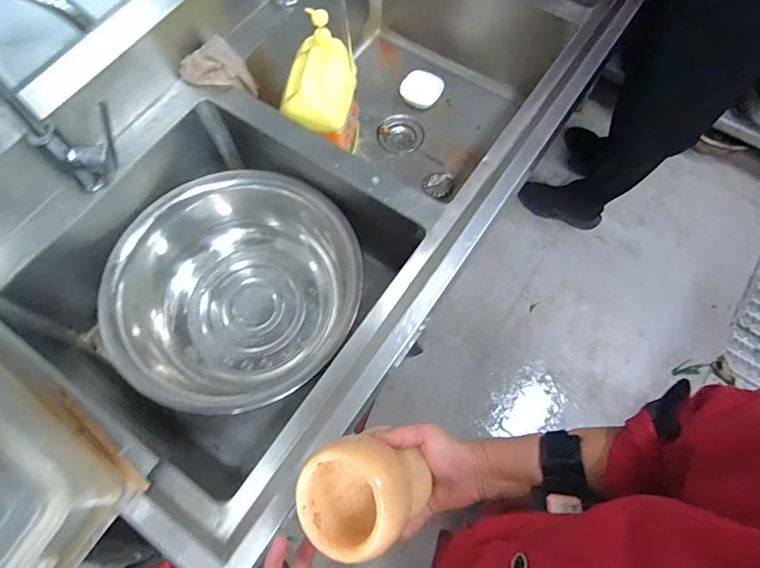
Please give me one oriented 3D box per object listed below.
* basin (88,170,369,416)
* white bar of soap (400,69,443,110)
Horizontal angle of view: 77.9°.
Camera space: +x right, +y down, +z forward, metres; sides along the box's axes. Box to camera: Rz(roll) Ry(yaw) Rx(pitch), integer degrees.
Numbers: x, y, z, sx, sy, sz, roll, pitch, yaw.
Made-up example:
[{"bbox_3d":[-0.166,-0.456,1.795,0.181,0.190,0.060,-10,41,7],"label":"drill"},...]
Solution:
[{"bbox_3d":[-0.263,0.017,0.916,0.429,0.199,0.434,-1,70,2],"label":"basin"},{"bbox_3d":[0.104,-0.487,1.170,0.093,0.034,0.092,28,74,12],"label":"white bar of soap"}]

